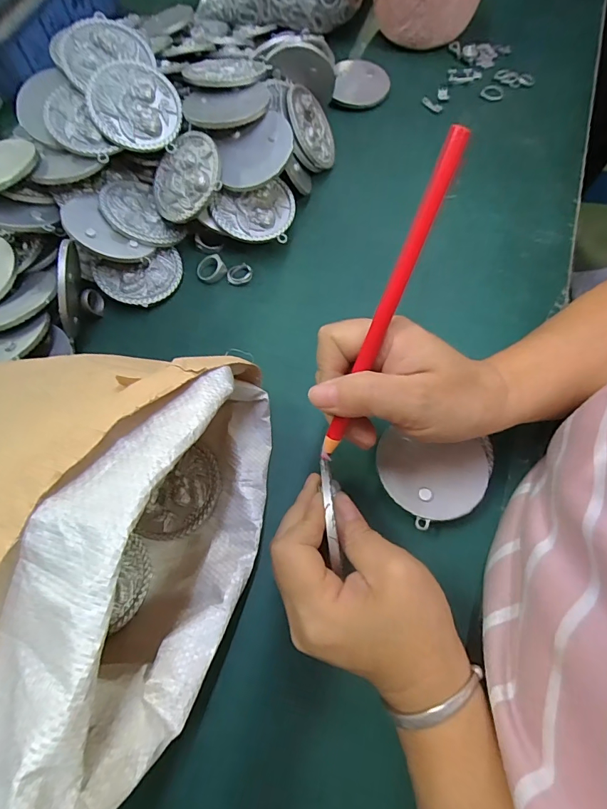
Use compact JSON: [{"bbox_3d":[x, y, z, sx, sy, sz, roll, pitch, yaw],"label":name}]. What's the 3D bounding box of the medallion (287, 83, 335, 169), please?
[{"bbox_3d":[0.007,-0.266,0.403,0.011,0.067,0.072,-7,73,38],"label":"medallion"}]

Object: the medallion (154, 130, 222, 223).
[{"bbox_3d":[-0.102,-0.194,0.357,0.070,0.006,0.068,-1,88,26],"label":"medallion"}]

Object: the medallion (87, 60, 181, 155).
[{"bbox_3d":[-0.141,-0.251,0.353,0.071,0.008,0.075,-14,93,-19],"label":"medallion"}]

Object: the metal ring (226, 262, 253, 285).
[{"bbox_3d":[-0.057,-0.118,0.379,0.023,0.004,0.021,-1,66,3],"label":"metal ring"}]

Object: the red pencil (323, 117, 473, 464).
[{"bbox_3d":[0.040,-0.045,0.210,0.009,0.014,0.165,26,110,14],"label":"red pencil"}]

